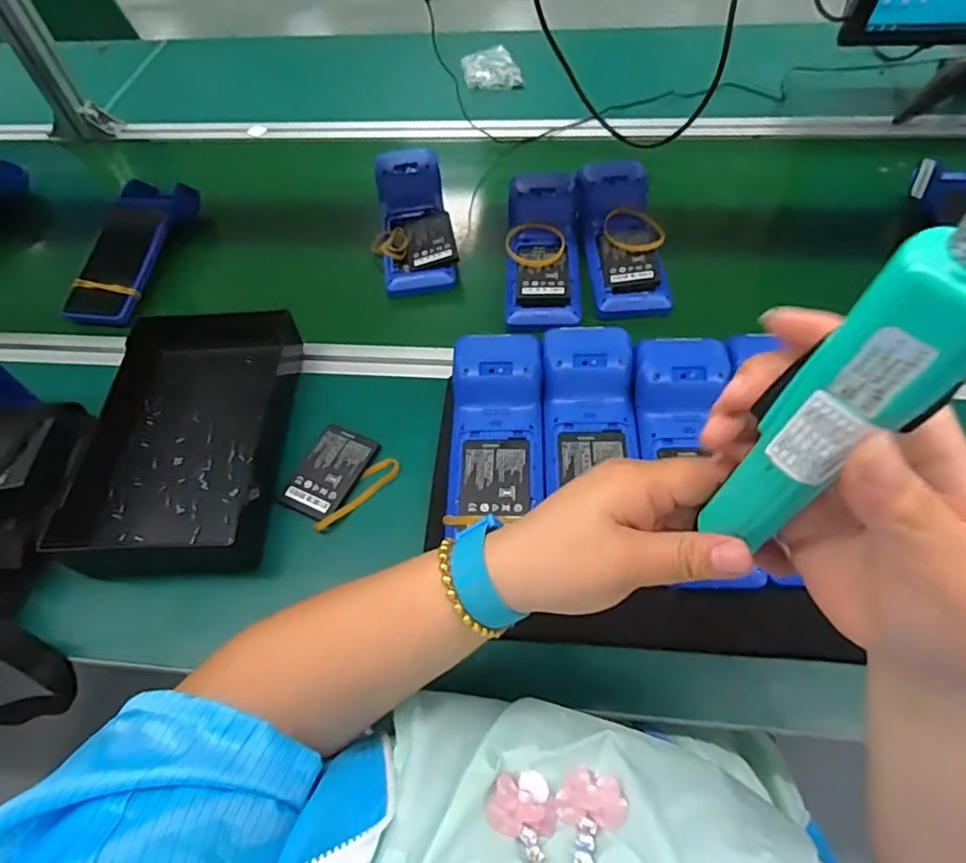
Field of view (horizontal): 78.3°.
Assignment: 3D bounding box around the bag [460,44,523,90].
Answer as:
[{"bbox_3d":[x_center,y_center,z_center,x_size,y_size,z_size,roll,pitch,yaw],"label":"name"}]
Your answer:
[{"bbox_3d":[0.011,-0.577,0.943,0.086,0.024,0.109,-11,56,-3],"label":"bag"}]

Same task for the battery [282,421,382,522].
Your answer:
[{"bbox_3d":[-0.140,0.037,0.548,0.057,0.013,0.088,20,60,16],"label":"battery"}]

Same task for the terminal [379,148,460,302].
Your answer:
[{"bbox_3d":[-0.083,-0.260,0.723,0.090,0.054,0.220,-8,56,-1],"label":"terminal"}]

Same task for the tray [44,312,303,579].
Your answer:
[{"bbox_3d":[-0.275,-0.005,0.560,0.173,0.045,0.276,-4,56,2],"label":"tray"}]

